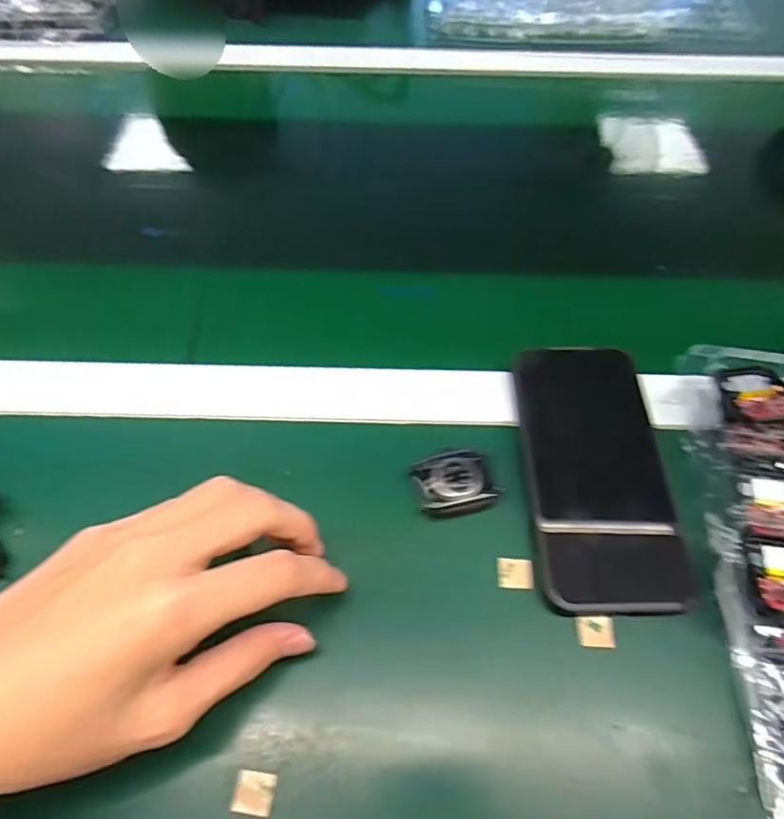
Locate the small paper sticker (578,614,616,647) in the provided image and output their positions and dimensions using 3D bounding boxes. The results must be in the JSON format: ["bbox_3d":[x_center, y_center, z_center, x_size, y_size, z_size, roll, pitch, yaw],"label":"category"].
[{"bbox_3d":[0.103,0.110,0.281,0.018,0.004,0.015,5,56,2],"label":"small paper sticker"}]

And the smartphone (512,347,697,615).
[{"bbox_3d":[0.115,0.033,0.315,0.076,0.013,0.152,1,56,0],"label":"smartphone"}]

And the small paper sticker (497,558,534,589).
[{"bbox_3d":[0.065,0.086,0.296,0.019,0.004,0.016,3,56,2],"label":"small paper sticker"}]

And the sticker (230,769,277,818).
[{"bbox_3d":[-0.059,0.165,0.242,0.016,0.004,0.016,7,56,4],"label":"sticker"}]

